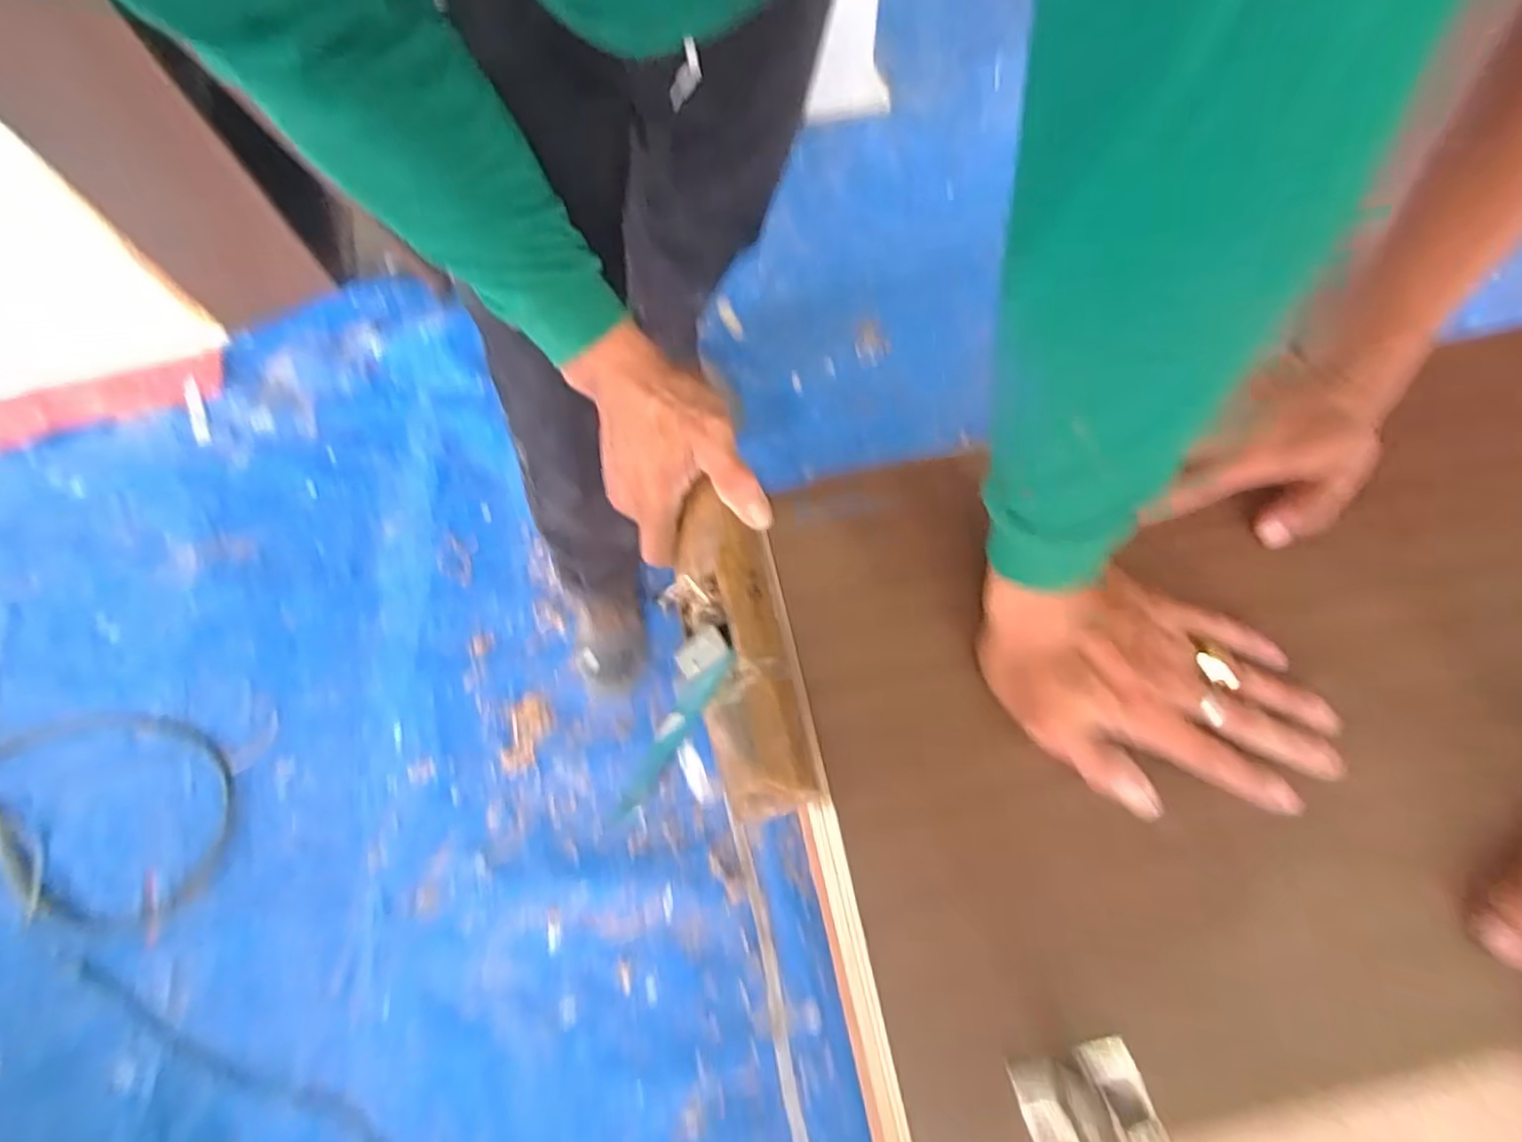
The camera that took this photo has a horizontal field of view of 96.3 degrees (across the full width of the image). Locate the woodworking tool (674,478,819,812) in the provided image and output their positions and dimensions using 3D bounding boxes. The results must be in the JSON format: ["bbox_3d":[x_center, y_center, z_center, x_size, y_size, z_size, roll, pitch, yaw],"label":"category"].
[{"bbox_3d":[-0.015,0.041,0.404,0.054,0.036,0.196,-13,64,-3],"label":"woodworking tool"}]

